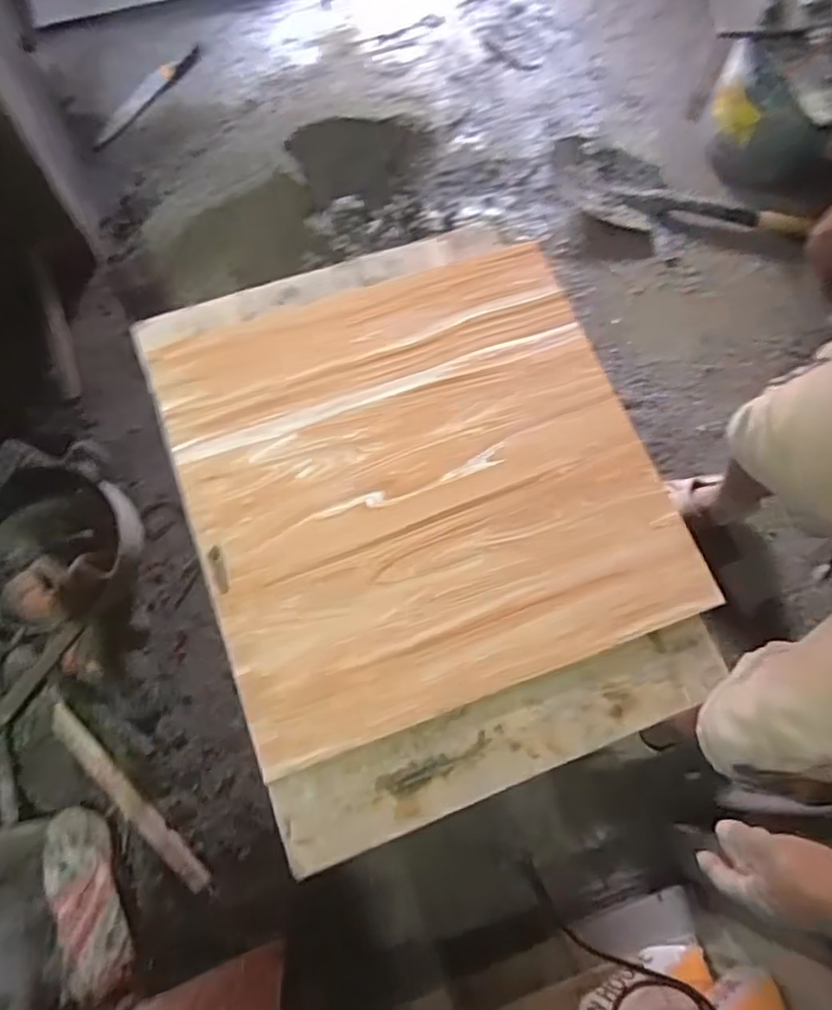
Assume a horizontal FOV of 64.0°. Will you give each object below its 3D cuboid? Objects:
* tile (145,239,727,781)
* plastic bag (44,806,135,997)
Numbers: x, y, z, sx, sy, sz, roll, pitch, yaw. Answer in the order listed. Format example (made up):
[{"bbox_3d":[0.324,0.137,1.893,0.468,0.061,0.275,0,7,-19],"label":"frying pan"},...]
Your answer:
[{"bbox_3d":[0.008,-0.055,0.928,0.619,0.014,0.613,-18,71,-10],"label":"tile"},{"bbox_3d":[-0.503,0.591,0.995,0.109,0.068,0.255,-21,71,-7],"label":"plastic bag"}]

